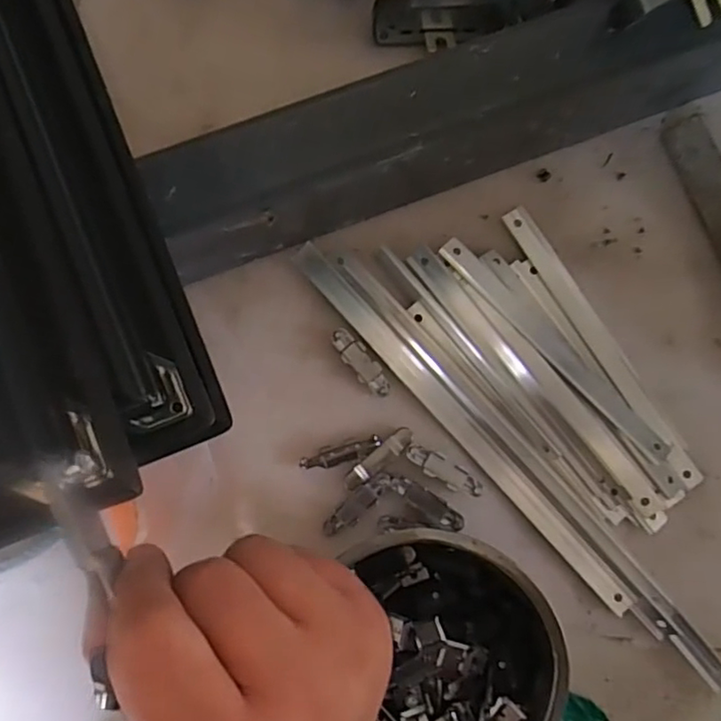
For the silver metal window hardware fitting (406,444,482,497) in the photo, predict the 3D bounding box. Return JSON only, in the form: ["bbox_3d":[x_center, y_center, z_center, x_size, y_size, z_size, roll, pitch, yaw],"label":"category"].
[{"bbox_3d":[0.060,0.080,0.432,0.059,0.008,0.017,31,85,2],"label":"silver metal window hardware fitting"}]

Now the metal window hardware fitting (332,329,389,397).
[{"bbox_3d":[0.000,0.001,0.445,0.018,0.005,0.058,-38,86,-4],"label":"metal window hardware fitting"}]

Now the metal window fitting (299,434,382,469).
[{"bbox_3d":[-0.014,0.067,0.435,0.059,0.009,0.015,-17,85,-3],"label":"metal window fitting"}]

